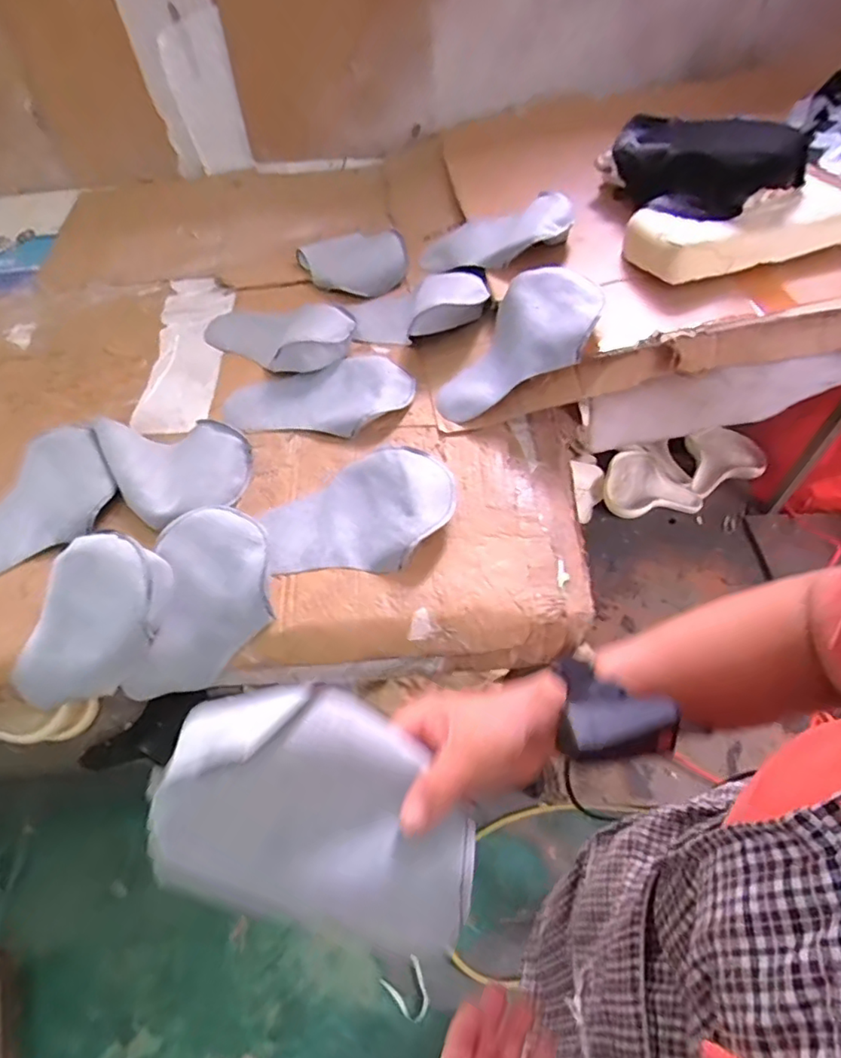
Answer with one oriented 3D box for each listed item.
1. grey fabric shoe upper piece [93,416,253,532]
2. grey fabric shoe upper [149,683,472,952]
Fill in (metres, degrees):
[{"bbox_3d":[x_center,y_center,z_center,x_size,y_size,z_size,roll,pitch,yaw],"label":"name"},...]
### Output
[{"bbox_3d":[-0.333,-0.094,0.803,0.163,0.054,0.211,-35,61,-21],"label":"grey fabric shoe upper piece"},{"bbox_3d":[-0.053,0.159,0.326,0.172,0.120,0.059,16,14,-10],"label":"grey fabric shoe upper"}]

